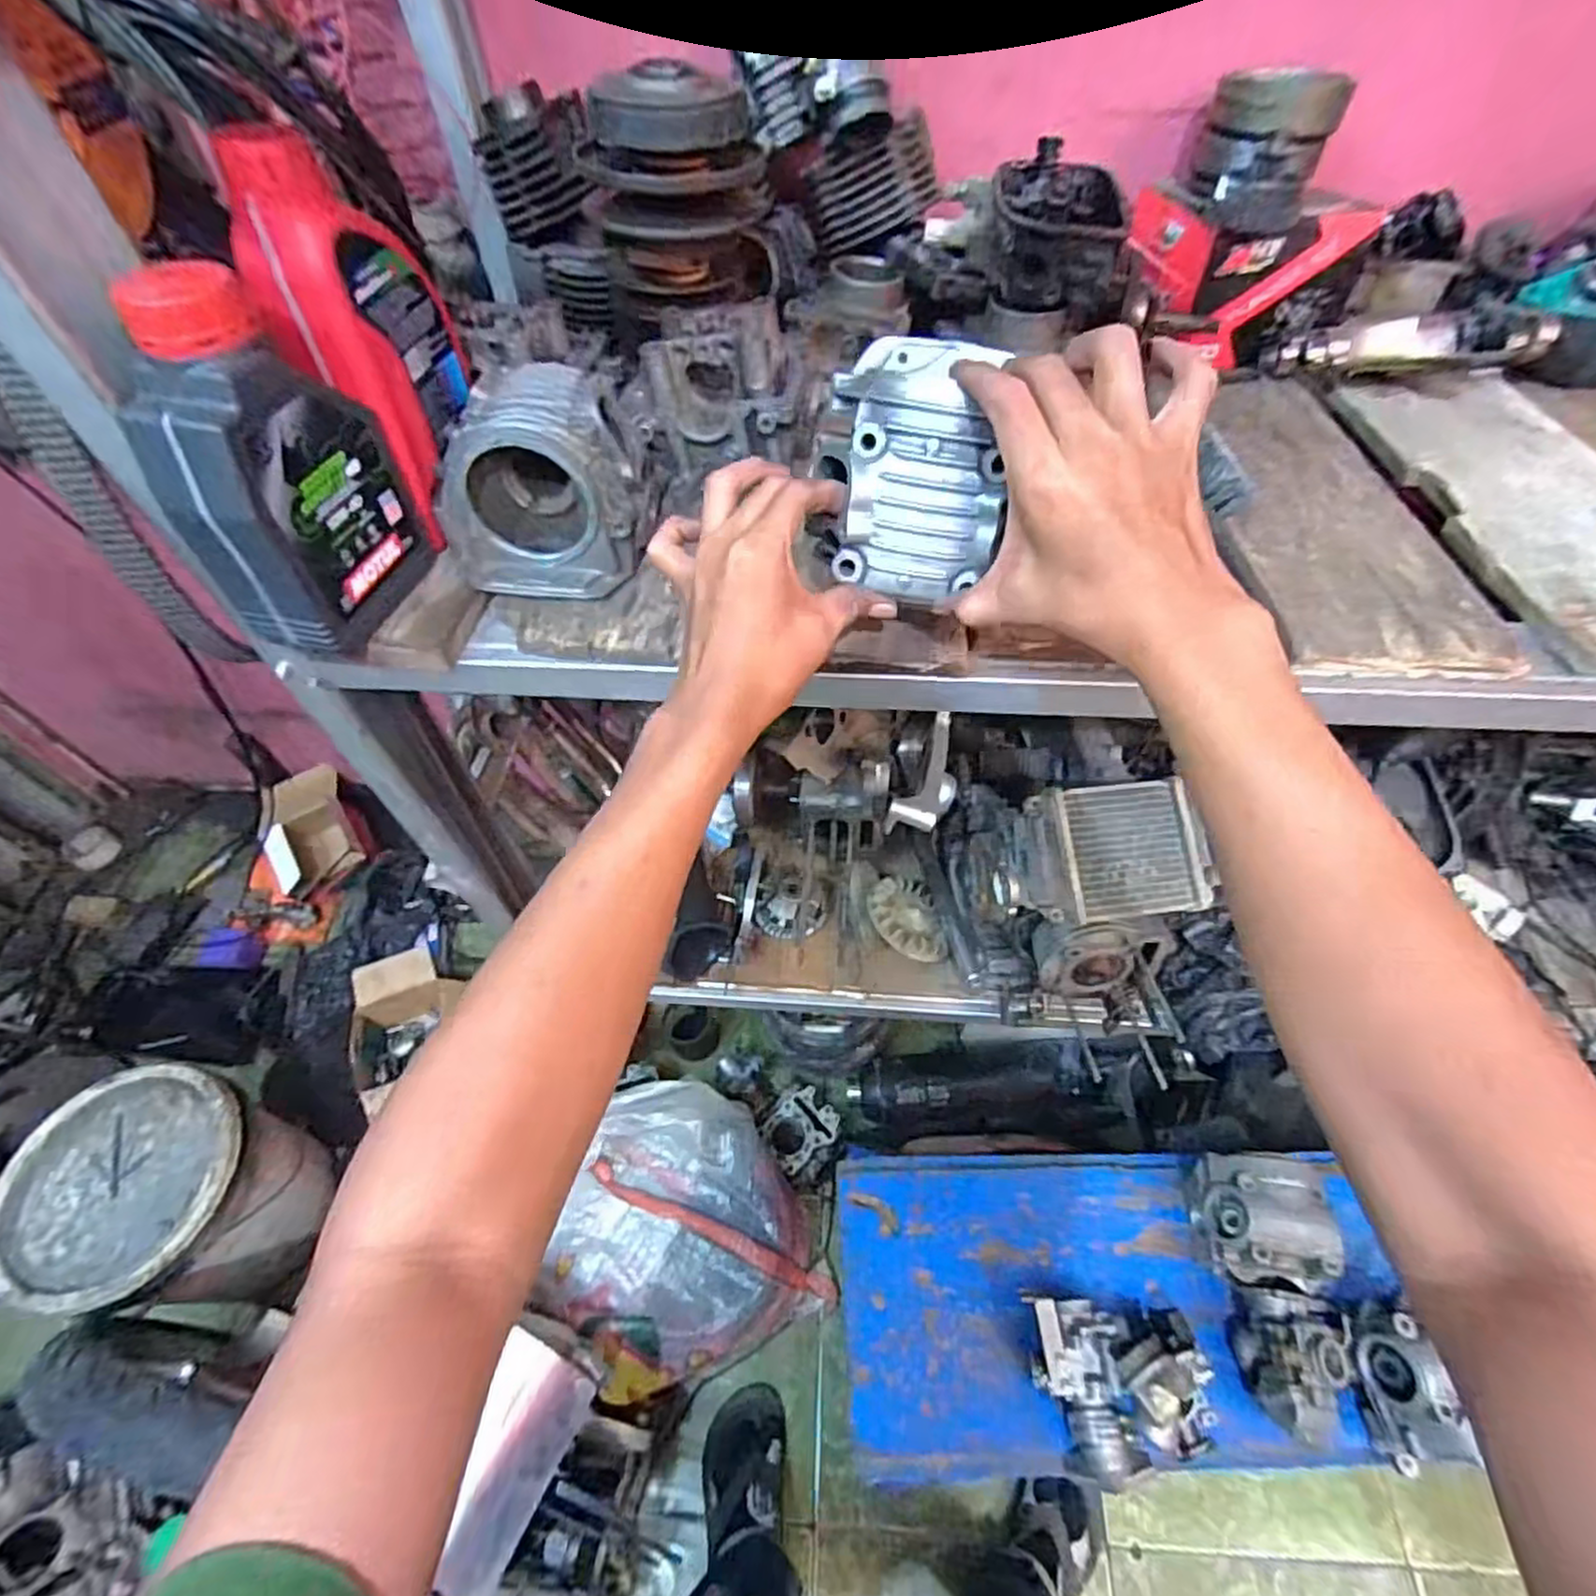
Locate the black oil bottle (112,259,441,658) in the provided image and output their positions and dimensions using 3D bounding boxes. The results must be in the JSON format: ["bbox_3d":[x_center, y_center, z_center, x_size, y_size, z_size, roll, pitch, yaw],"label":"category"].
[{"bbox_3d":[-0.302,-0.187,0.424,0.070,0.187,0.116,10,55,9],"label":"black oil bottle"}]

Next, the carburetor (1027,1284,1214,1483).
[{"bbox_3d":[0.313,0.556,0.700,0.158,0.098,0.139,-1,54,1],"label":"carburetor"}]

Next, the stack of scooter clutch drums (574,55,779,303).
[{"bbox_3d":[-0.092,-0.487,0.600,0.149,0.149,0.126,-6,54,-2],"label":"stack of scooter clutch drums"}]

